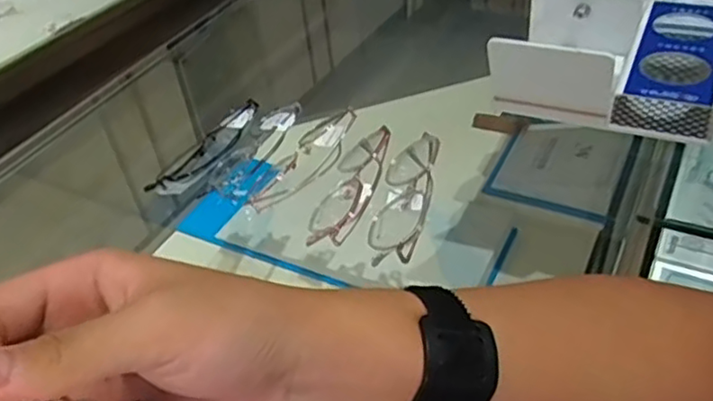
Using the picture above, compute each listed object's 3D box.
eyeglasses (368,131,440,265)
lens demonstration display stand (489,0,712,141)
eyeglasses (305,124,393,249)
[{"bbox_3d":[0.039,-0.005,0.512,0.040,0.027,0.121,7,44,12],"label":"eyeglasses"},{"bbox_3d":[0.244,-0.148,0.595,0.178,0.066,0.191,17,47,22],"label":"lens demonstration display stand"},{"bbox_3d":[-0.006,-0.011,0.526,0.036,0.029,0.133,9,44,15],"label":"eyeglasses"}]

